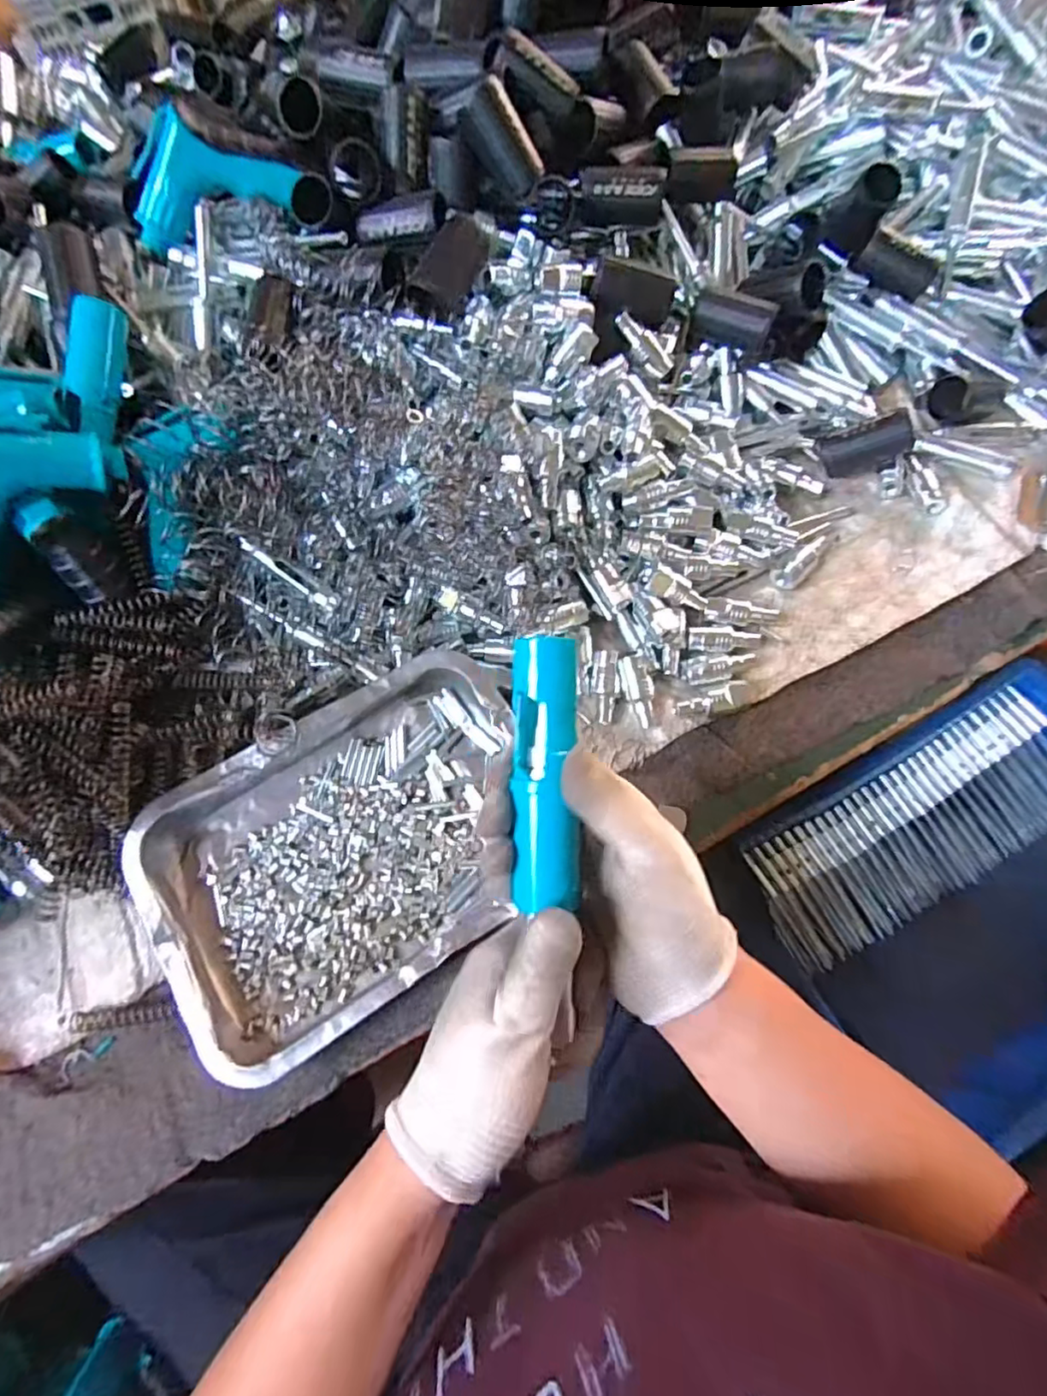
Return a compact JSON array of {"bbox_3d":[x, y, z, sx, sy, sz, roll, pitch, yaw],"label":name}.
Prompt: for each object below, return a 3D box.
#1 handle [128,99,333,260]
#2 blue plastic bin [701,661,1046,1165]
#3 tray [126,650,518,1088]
[{"bbox_3d":[-0.207,-0.366,0.426,0.142,0.054,0.050,1,69,4],"label":"handle"},{"bbox_3d":[0.448,0.173,0.575,0.376,0.131,0.306,-29,70,-8],"label":"blue plastic bin"},{"bbox_3d":[-0.107,0.096,0.392,0.251,0.039,0.176,-31,70,-9],"label":"tray"}]

